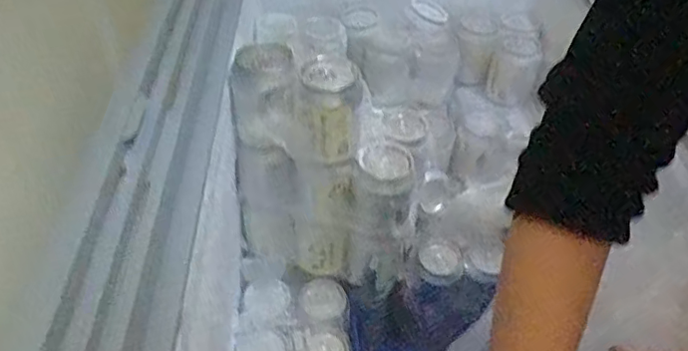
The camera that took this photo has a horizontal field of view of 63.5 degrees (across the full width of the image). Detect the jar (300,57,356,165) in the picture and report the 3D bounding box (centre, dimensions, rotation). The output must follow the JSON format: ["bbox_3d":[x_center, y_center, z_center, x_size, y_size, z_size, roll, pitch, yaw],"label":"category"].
[{"bbox_3d":[-0.015,-0.063,0.539,0.056,0.084,0.064,0,46,-5],"label":"jar"}]

